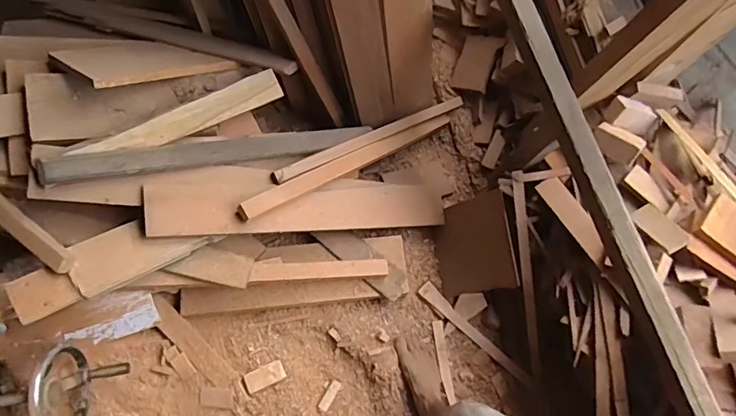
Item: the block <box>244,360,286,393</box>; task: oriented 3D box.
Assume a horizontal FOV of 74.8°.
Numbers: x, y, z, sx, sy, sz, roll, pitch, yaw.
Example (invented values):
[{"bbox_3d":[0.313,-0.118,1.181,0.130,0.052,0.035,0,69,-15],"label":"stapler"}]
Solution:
[{"bbox_3d":[-0.256,0.419,1.196,0.093,0.019,0.046,-24,78,-6],"label":"block"}]

